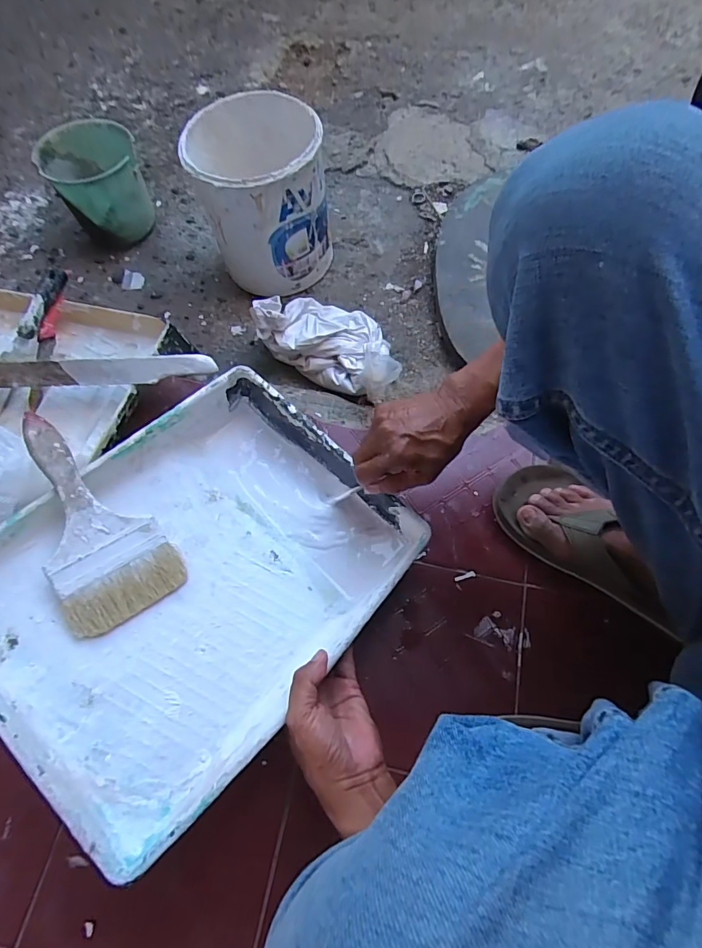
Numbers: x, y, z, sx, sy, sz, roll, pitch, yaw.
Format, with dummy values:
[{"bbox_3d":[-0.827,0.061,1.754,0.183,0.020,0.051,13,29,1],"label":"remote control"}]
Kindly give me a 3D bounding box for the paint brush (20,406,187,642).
[{"bbox_3d":[-0.235,0.039,0.397,0.096,0.018,0.193,-29,85,-25],"label":"paint brush"}]

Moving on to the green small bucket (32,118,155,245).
[{"bbox_3d":[-0.391,-0.447,0.701,0.133,0.116,0.139,-20,67,-5],"label":"green small bucket"}]

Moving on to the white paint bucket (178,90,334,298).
[{"bbox_3d":[-0.121,-0.384,0.638,0.165,0.184,0.159,-12,66,-2],"label":"white paint bucket"}]

